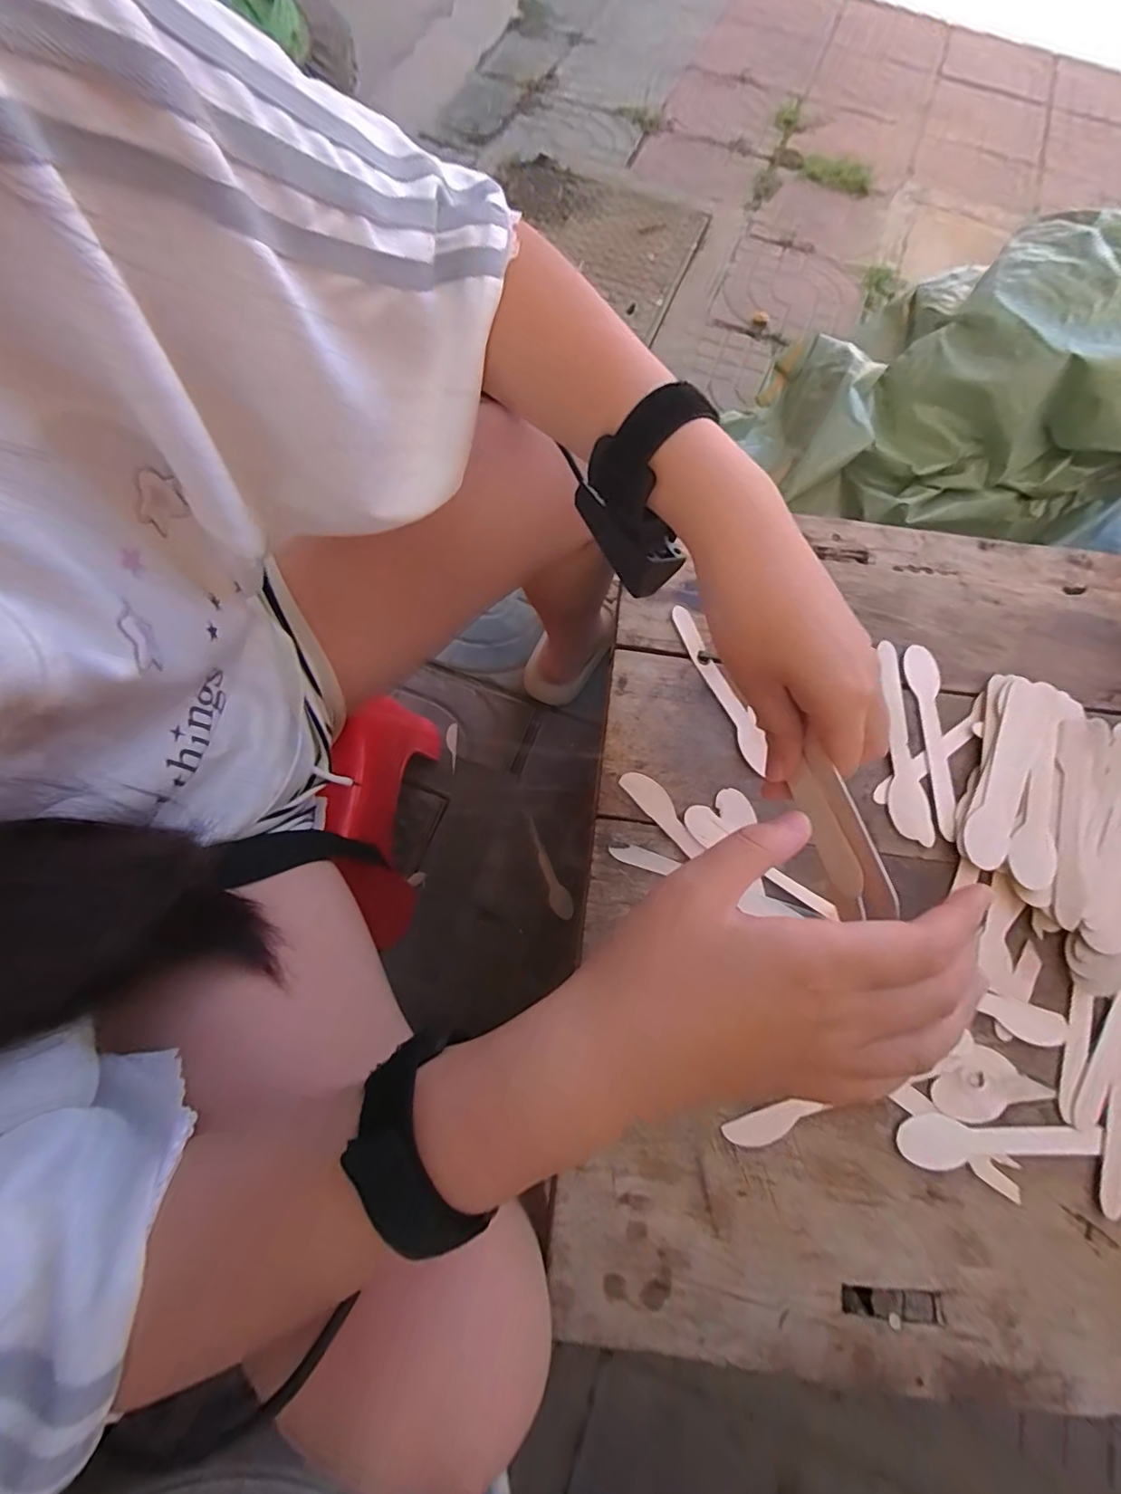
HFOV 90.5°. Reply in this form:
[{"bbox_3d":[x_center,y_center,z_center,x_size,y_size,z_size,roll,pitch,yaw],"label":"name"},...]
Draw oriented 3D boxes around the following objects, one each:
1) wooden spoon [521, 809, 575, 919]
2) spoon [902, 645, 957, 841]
[{"bbox_3d":[-0.019,0.161,0.768,0.028,0.004,0.153,-19,73,-9],"label":"wooden spoon"},{"bbox_3d":[0.283,-0.008,0.423,0.026,0.005,0.154,4,71,-1],"label":"spoon"}]

